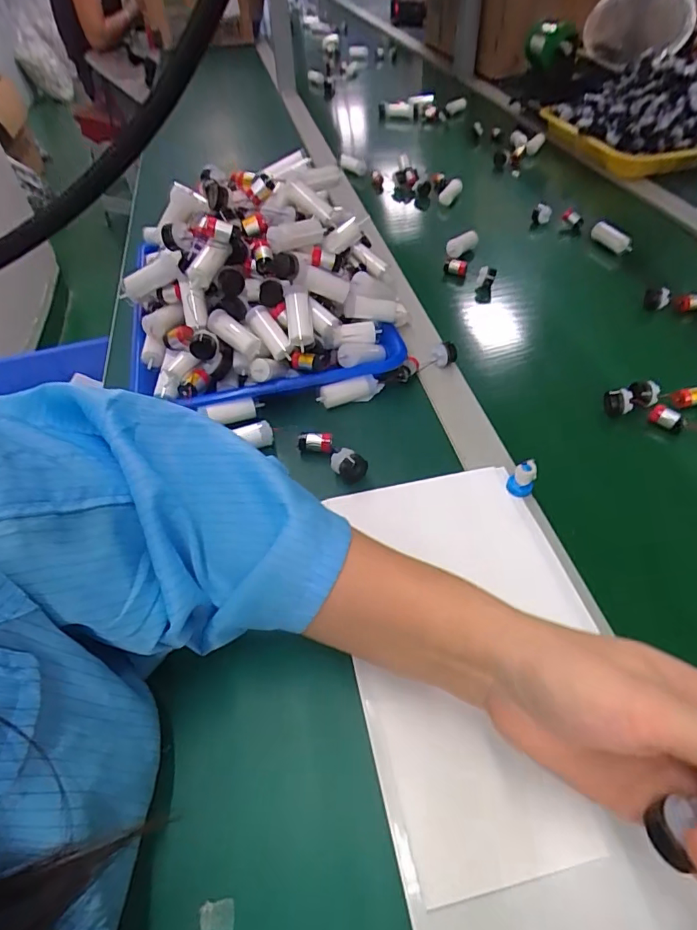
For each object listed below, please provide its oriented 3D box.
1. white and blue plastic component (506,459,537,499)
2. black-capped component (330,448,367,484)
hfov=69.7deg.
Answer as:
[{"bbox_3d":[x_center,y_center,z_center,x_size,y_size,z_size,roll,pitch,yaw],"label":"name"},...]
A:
[{"bbox_3d":[0.130,0.010,0.374,0.018,0.025,0.015,17,52,16],"label":"white and blue plastic component"},{"bbox_3d":[0.000,0.000,0.390,0.028,0.017,0.018,36,60,28],"label":"black-capped component"}]

